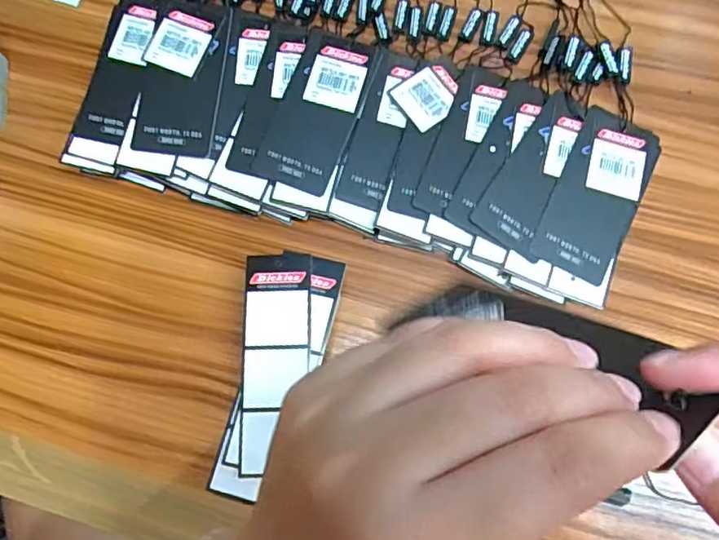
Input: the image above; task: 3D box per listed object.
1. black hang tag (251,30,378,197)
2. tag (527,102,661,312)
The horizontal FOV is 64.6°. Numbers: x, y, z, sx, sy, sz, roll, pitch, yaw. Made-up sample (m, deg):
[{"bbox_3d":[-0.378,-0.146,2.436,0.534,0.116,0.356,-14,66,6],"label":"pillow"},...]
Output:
[{"bbox_3d":[-0.026,-0.102,0.362,0.049,0.004,0.106,20,79,4],"label":"black hang tag"},{"bbox_3d":[0.145,-0.041,0.350,0.053,0.004,0.121,26,79,-1],"label":"tag"}]

